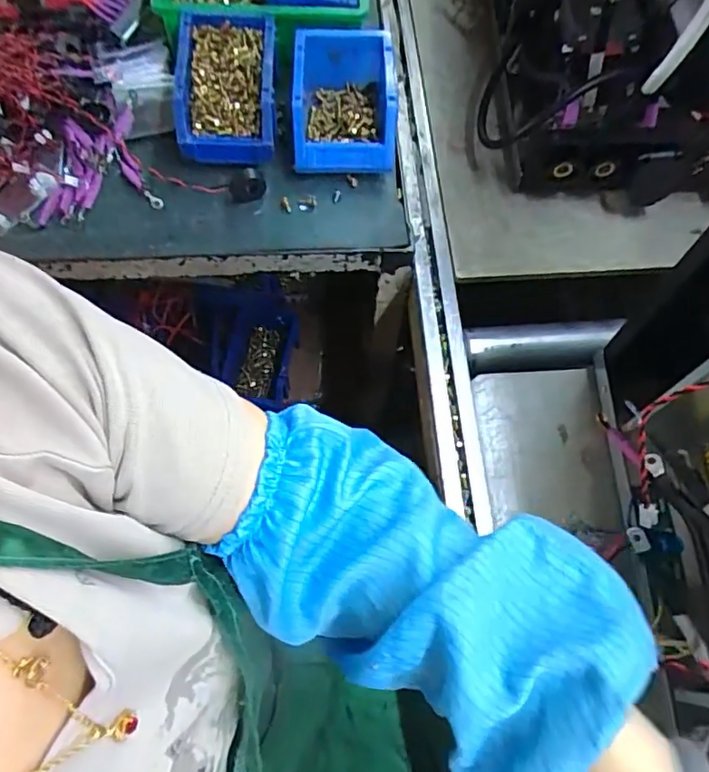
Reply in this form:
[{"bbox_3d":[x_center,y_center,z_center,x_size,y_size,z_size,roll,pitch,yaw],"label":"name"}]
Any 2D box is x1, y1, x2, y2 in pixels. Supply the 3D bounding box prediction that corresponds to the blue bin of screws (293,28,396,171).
[{"bbox_3d":[-0.011,-0.314,0.628,0.110,0.068,0.151,0,67,-1],"label":"blue bin of screws"}]

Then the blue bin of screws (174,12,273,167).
[{"bbox_3d":[-0.142,-0.335,0.627,0.104,0.068,0.172,-1,79,-6],"label":"blue bin of screws"}]

